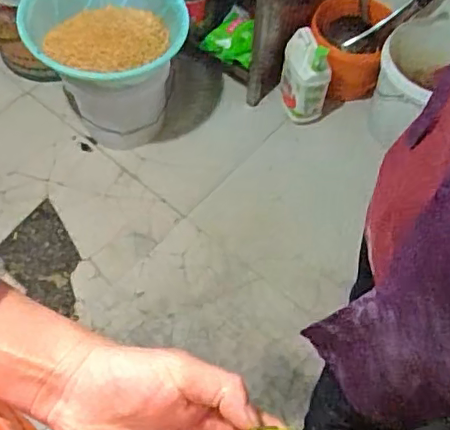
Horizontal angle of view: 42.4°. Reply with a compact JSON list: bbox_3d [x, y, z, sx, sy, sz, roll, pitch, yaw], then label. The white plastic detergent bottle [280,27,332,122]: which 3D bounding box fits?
[{"bbox_3d":[0.197,-0.339,1.419,0.091,0.233,0.103,-13,62,-10],"label":"white plastic detergent bottle"}]

